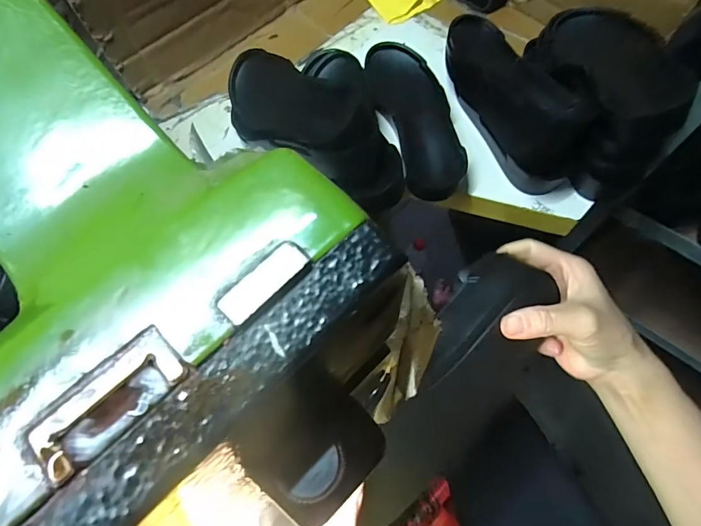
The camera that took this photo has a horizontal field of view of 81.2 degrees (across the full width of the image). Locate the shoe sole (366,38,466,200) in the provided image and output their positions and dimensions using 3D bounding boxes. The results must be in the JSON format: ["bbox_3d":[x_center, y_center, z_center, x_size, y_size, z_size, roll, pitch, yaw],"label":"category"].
[{"bbox_3d":[0.084,-0.198,0.528,0.089,0.028,0.262,-15,64,-6],"label":"shoe sole"}]

